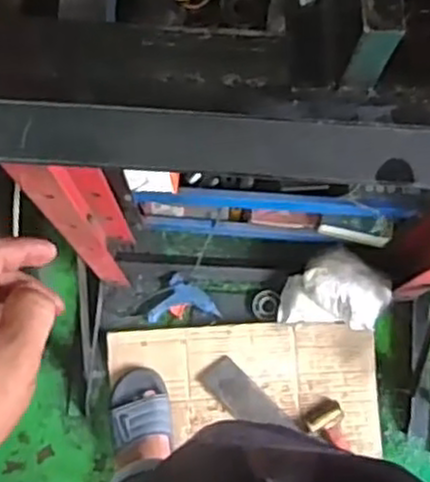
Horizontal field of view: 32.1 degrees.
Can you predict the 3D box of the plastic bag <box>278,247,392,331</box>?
[{"bbox_3d":[0.229,0.092,1.401,0.193,0.101,0.139,10,78,2],"label":"plastic bag"}]

